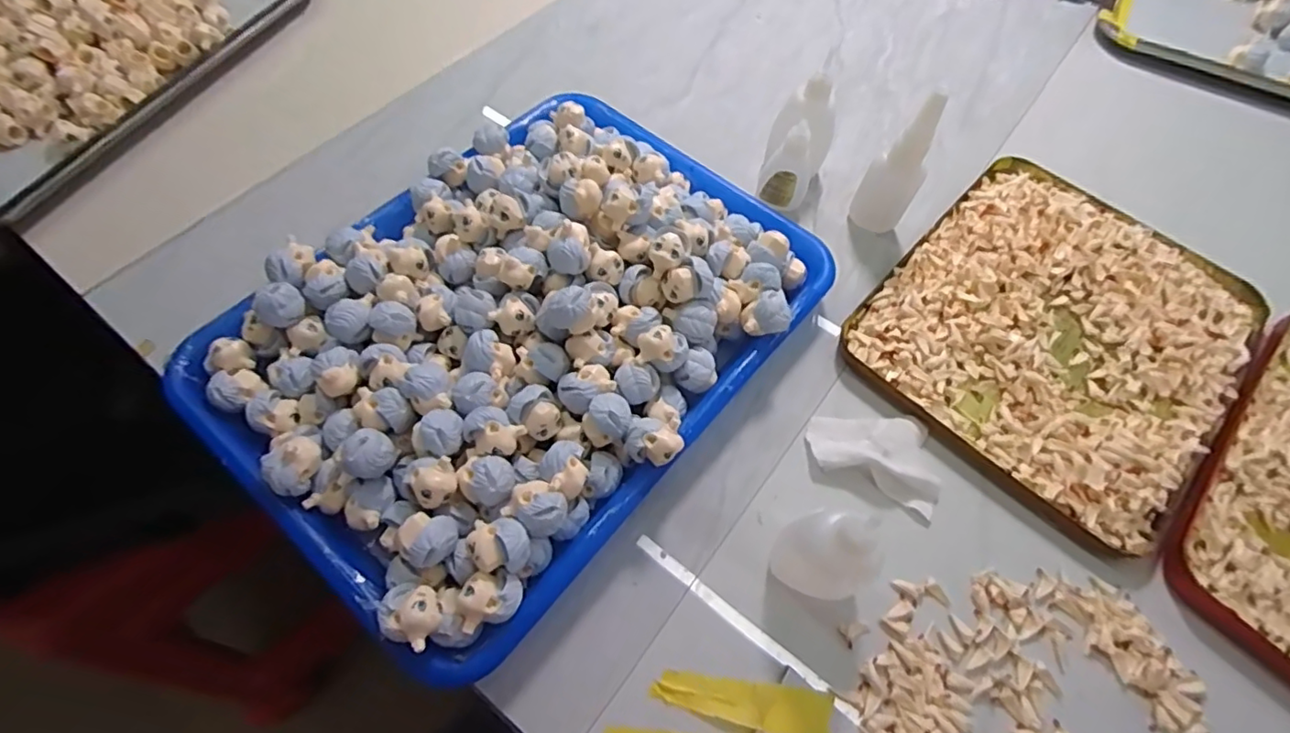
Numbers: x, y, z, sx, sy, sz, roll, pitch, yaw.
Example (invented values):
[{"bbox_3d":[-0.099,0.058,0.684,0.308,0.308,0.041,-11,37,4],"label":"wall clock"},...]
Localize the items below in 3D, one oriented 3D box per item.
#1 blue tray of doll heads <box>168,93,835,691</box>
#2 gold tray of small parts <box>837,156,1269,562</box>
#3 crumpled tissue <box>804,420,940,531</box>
[{"bbox_3d":[-0.068,-0.034,0.343,0.247,0.056,0.328,38,67,15],"label":"blue tray of doll heads"},{"bbox_3d":[0.268,-0.029,0.381,0.200,0.017,0.237,40,68,16],"label":"gold tray of small parts"},{"bbox_3d":[0.136,0.046,0.339,0.077,0.015,0.054,26,64,10],"label":"crumpled tissue"}]

